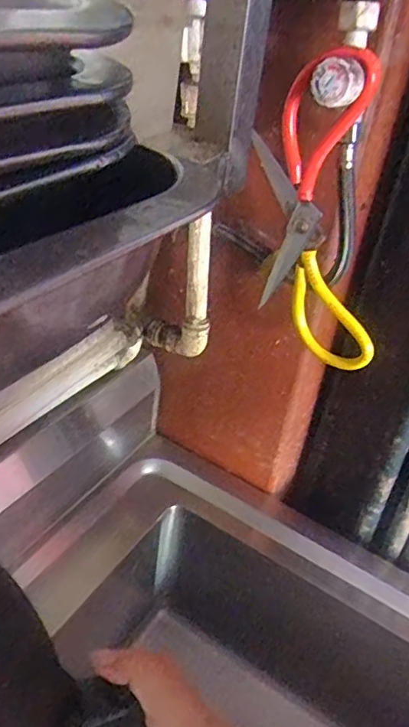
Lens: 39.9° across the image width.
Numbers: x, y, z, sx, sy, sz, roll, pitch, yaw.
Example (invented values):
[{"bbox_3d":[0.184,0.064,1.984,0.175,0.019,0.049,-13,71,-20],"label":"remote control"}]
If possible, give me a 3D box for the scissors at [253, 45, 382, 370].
[{"bbox_3d":[0.094,-0.113,0.445,0.134,0.230,0.043,16,36,11],"label":"scissors"}]

